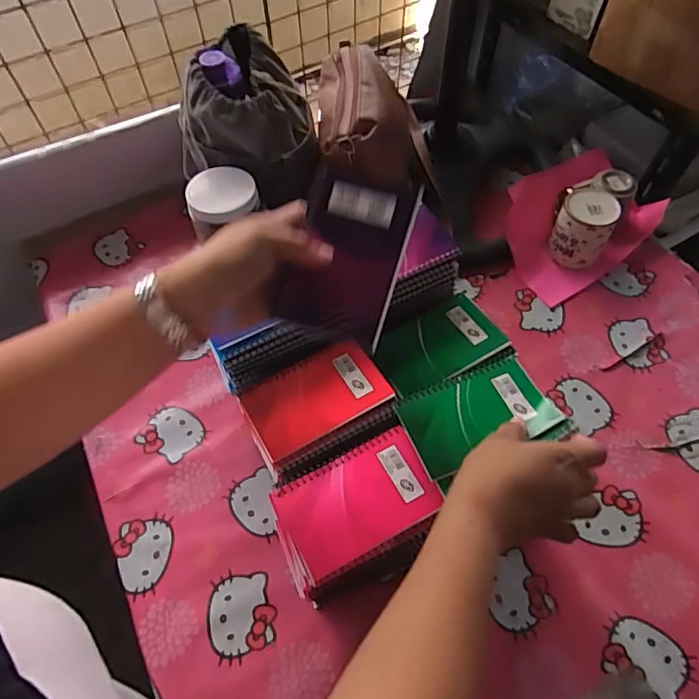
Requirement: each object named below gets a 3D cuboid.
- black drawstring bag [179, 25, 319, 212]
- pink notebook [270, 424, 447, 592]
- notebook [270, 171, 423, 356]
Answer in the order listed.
[{"bbox_3d":[-0.155,-0.350,0.756,0.193,0.110,0.182,-11,58,-5],"label":"black drawstring bag"},{"bbox_3d":[0.007,0.132,0.458,0.131,0.013,0.085,-26,59,-15],"label":"pink notebook"},{"bbox_3d":[-0.002,-0.071,0.400,0.084,0.013,0.126,17,80,3],"label":"notebook"}]

